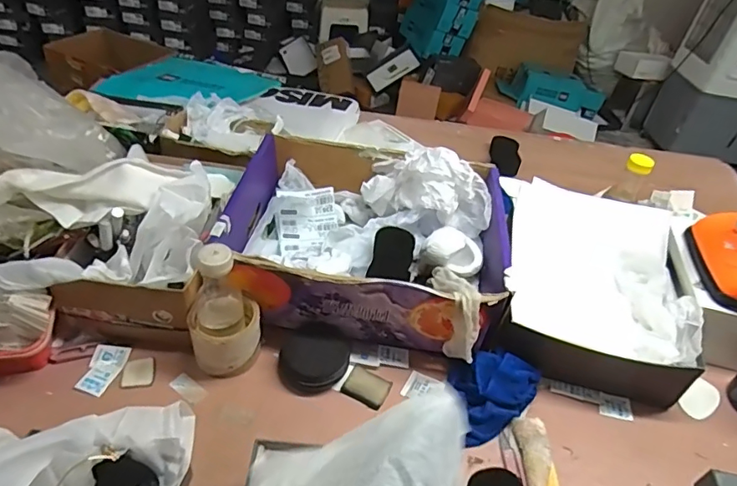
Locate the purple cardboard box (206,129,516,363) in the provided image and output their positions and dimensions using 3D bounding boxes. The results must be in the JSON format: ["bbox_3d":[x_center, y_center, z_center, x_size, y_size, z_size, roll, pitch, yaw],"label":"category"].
[{"bbox_3d":[-0.002,-0.024,0.796,0.398,0.153,0.344,10,42,2],"label":"purple cardboard box"}]

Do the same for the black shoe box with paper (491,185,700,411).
[{"bbox_3d":[0.350,0.066,0.812,0.252,0.132,0.310,15,42,8],"label":"black shoe box with paper"}]

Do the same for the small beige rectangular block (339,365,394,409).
[{"bbox_3d":[-0.003,0.194,0.689,0.057,0.012,0.045,22,43,15],"label":"small beige rectangular block"}]

